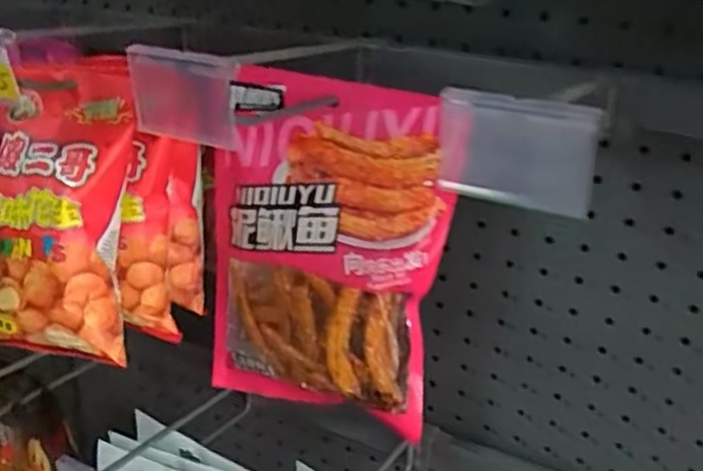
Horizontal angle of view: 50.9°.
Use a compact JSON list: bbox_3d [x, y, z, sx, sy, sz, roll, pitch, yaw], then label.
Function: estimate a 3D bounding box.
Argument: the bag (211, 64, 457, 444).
[{"bbox_3d":[-0.025,0.014,0.539,0.176,0.252,0.040,15,27,25],"label":"bag"}]

